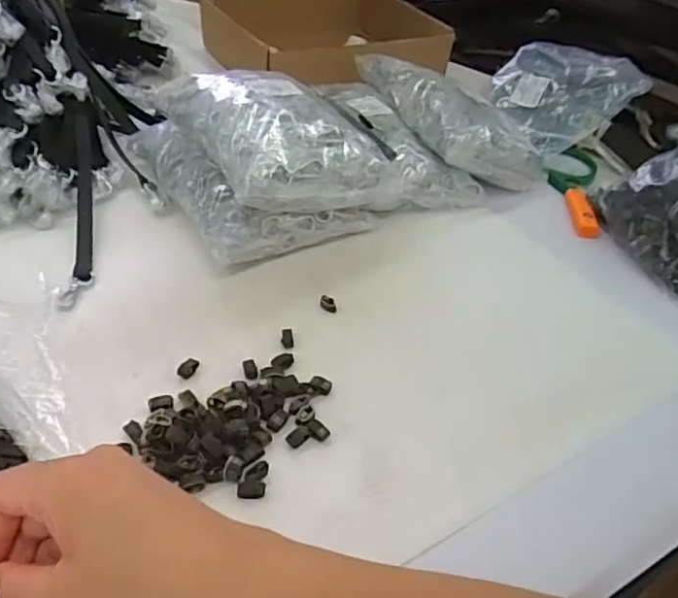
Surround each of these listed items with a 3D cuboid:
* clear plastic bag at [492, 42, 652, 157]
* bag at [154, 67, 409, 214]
[{"bbox_3d":[0.311,-0.290,0.829,0.159,0.092,0.203,-8,46,-15],"label":"clear plastic bag"},{"bbox_3d":[-0.061,-0.180,0.622,0.186,0.083,0.228,-19,49,-24],"label":"bag"}]

